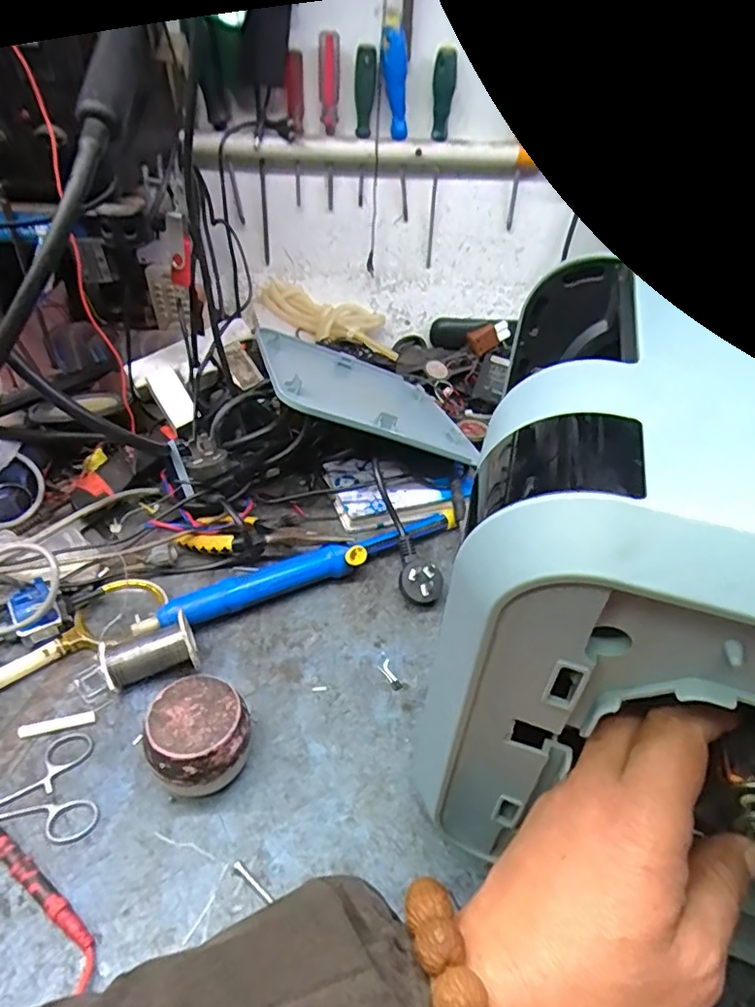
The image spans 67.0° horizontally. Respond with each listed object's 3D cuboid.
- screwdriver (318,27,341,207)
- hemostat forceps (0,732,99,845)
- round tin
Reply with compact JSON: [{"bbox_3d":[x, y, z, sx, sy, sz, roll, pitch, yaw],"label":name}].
[{"bbox_3d":[-0.055,-0.426,0.647,0.022,0.164,0.030,-2,38,-7],"label":"screwdriver"},{"bbox_3d":[-0.235,0.180,0.351,0.122,0.005,0.070,-5,39,-11],"label":"hemostat forceps"},{"bbox_3d":[-0.111,0.151,0.362,0.059,0.056,0.059,3,38,-2],"label":"round tin"}]

